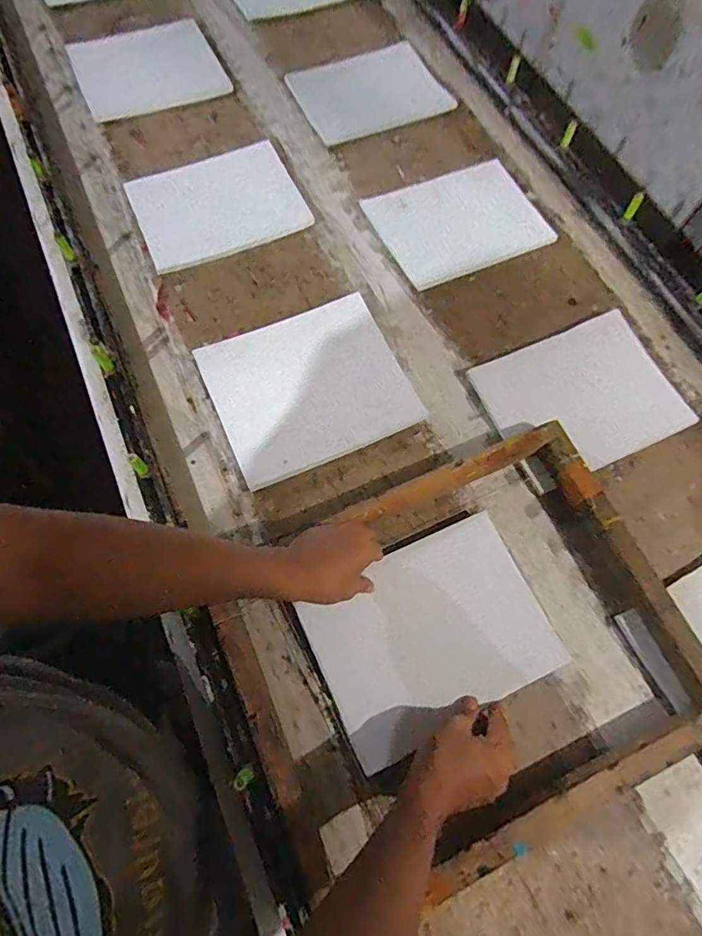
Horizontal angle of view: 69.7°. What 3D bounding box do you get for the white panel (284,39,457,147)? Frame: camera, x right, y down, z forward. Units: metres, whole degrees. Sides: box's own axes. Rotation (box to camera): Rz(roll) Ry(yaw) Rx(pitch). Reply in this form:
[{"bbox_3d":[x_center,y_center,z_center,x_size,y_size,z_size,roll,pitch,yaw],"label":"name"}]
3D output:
[{"bbox_3d":[0.038,-0.722,0.971,0.265,0.019,0.194,-26,80,-6],"label":"white panel"}]

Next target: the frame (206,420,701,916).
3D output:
[{"bbox_3d":[0.127,0.207,0.588,0.504,0.052,0.405,-23,72,-10],"label":"frame"}]

